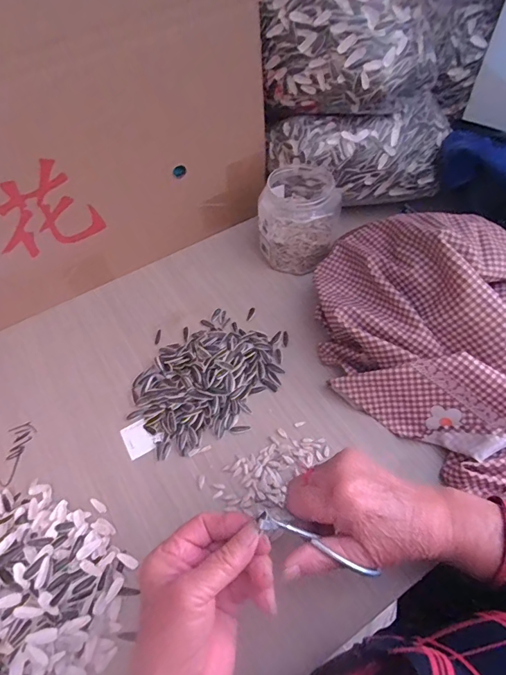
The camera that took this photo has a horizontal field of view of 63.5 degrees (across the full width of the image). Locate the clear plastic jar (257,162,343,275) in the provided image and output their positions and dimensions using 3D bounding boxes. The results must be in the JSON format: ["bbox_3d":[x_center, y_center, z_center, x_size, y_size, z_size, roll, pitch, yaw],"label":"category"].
[{"bbox_3d":[0.064,-0.166,0.568,0.105,0.102,0.121,11,55,11],"label":"clear plastic jar"}]

